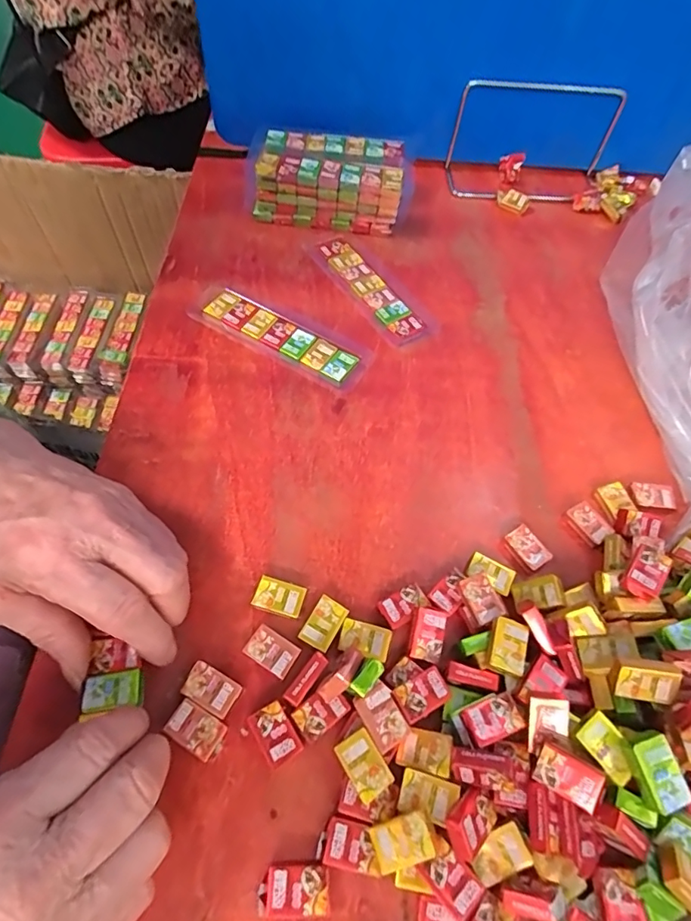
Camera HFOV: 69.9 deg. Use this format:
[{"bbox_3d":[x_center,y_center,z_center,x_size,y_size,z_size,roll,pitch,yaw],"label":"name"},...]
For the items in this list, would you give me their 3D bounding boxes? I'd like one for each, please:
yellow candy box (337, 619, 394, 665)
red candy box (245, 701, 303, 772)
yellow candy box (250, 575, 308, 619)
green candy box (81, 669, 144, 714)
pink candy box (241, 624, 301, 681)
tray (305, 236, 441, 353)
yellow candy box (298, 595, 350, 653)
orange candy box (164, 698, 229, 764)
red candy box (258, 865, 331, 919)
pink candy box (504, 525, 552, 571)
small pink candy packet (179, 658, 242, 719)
[{"bbox_3d":[0.010,0.093,0.256,0.026,0.004,0.016,16,59,6],"label":"yellow candy box"},{"bbox_3d":[-0.033,0.129,0.233,0.016,0.008,0.026,-29,65,-19],"label":"red candy box"},{"bbox_3d":[-0.036,0.074,0.266,0.026,0.008,0.017,16,59,6],"label":"yellow candy box"},{"bbox_3d":[-0.111,0.109,0.234,0.026,0.004,0.016,-6,59,-7],"label":"green candy box"},{"bbox_3d":[-0.037,0.097,0.251,0.024,0.007,0.017,29,61,14],"label":"pink candy box"},{"bbox_3d":[0.017,-0.142,0.398,0.042,0.011,0.138,-30,65,-20],"label":"tray"},{"bbox_3d":[-0.012,0.086,0.258,0.017,0.004,0.025,28,61,13],"label":"yellow candy box"},{"bbox_3d":[-0.070,0.126,0.232,0.027,0.008,0.017,29,61,13],"label":"orange candy box"},{"bbox_3d":[-0.021,0.178,0.204,0.029,0.008,0.016,4,59,-1],"label":"red candy box"},{"bbox_3d":[0.105,0.052,0.290,0.018,0.011,0.025,-27,64,-18],"label":"pink candy box"},{"bbox_3d":[-0.065,0.111,0.240,0.026,0.008,0.017,26,61,12],"label":"small pink candy packet"}]

